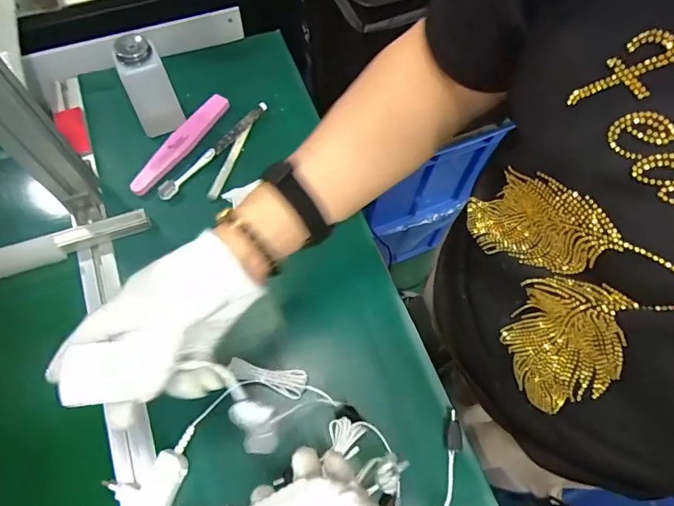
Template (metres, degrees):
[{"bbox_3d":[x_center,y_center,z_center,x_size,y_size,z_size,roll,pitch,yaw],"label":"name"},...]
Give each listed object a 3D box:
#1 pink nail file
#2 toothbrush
[{"bbox_3d":[-0.201,-0.143,0.575,0.034,0.006,0.172,35,69,3],"label":"pink nail file"},{"bbox_3d":[-0.156,-0.136,0.573,0.018,0.010,0.185,37,70,13],"label":"toothbrush"}]

